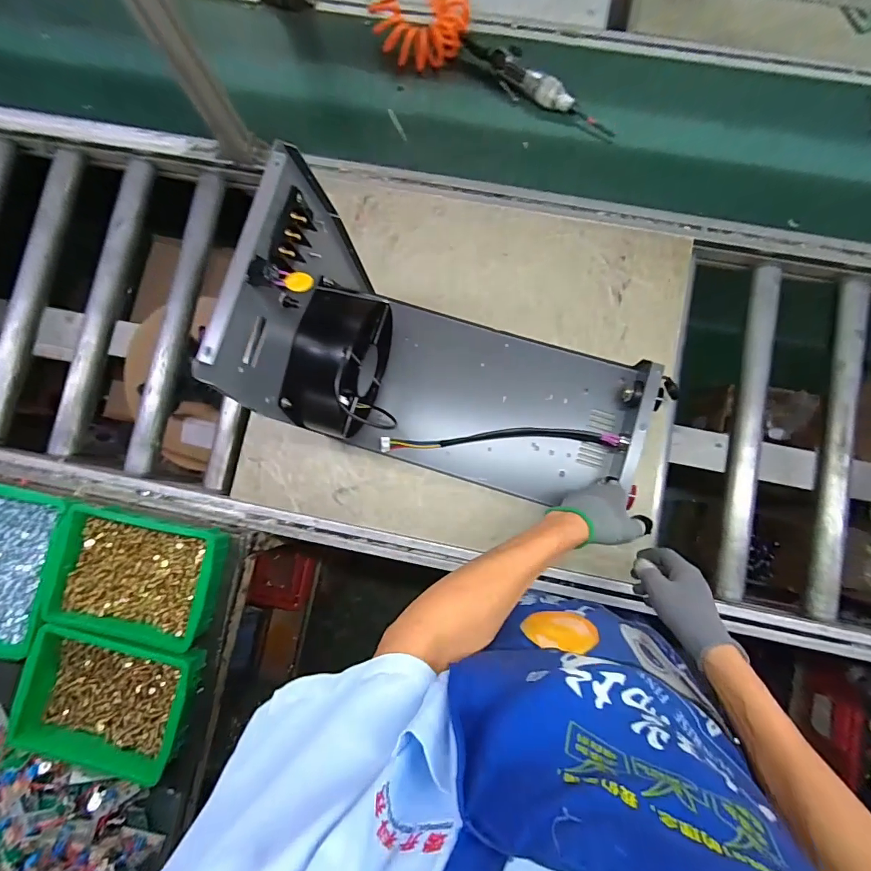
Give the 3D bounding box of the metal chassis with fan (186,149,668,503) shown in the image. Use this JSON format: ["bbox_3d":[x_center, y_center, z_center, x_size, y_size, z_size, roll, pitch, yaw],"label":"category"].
[{"bbox_3d":[0.073,-0.078,0.583,0.510,0.405,0.259,17,84,2],"label":"metal chassis with fan"}]

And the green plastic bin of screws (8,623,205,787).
[{"bbox_3d":[-0.509,0.414,0.701,0.248,0.067,0.200,15,85,4],"label":"green plastic bin of screws"}]

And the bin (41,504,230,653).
[{"bbox_3d":[-0.472,0.228,0.722,0.250,0.082,0.190,10,86,3],"label":"bin"}]

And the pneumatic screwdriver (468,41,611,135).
[{"bbox_3d":[0.185,-0.632,0.802,0.320,0.042,0.049,28,87,4],"label":"pneumatic screwdriver"}]

